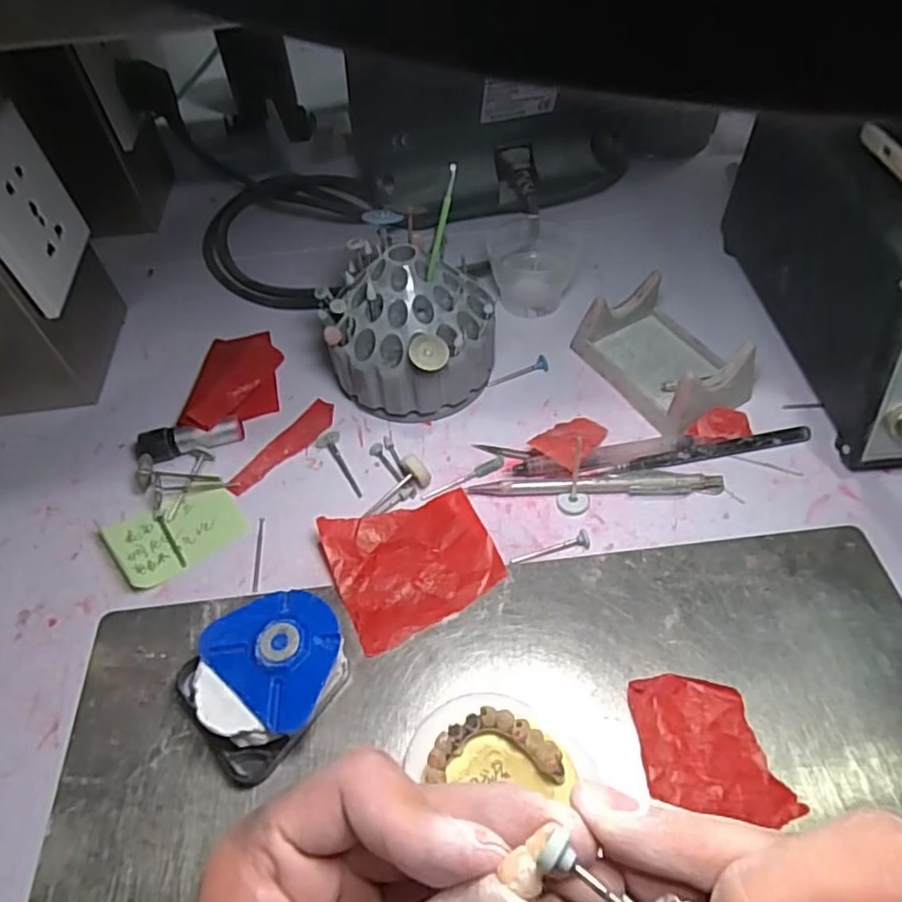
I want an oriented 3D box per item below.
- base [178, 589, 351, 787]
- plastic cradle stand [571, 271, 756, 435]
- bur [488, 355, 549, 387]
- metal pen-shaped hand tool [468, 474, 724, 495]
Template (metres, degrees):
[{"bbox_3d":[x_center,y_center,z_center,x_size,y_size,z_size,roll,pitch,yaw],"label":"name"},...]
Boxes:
[{"bbox_3d":[-0.082,0.102,0.284,0.072,0.030,0.064,-39,60,-22],"label":"base"},{"bbox_3d":[0.134,-0.062,0.388,0.067,0.039,0.099,-27,56,-15],"label":"plastic cradle stand"},{"bbox_3d":[0.044,-0.051,0.410,0.042,0.009,0.008,-21,55,-11],"label":"bur"},{"bbox_3d":[0.082,0.020,0.348,0.137,0.009,0.009,-1,53,3],"label":"metal pen-shaped hand tool"}]

